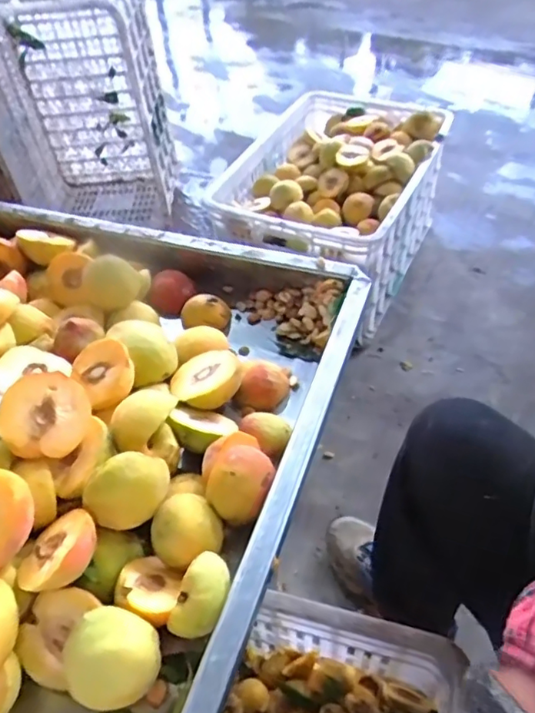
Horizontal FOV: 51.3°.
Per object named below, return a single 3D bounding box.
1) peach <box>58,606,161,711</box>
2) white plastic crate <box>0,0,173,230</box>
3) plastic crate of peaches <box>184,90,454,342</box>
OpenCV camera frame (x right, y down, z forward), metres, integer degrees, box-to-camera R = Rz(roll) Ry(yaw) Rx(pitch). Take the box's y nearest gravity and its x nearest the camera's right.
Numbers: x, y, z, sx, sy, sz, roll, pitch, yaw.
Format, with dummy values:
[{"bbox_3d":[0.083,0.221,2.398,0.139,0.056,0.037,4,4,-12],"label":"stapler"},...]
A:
[{"bbox_3d":[-0.104,0.206,0.377,0.059,0.053,0.060,30,56,27],"label":"peach"},{"bbox_3d":[-0.445,-0.565,1.336,0.366,0.527,0.296,-4,48,0],"label":"white plastic crate"},{"bbox_3d":[0.144,-0.339,1.234,0.368,0.265,0.541,19,52,20],"label":"plastic crate of peaches"}]

